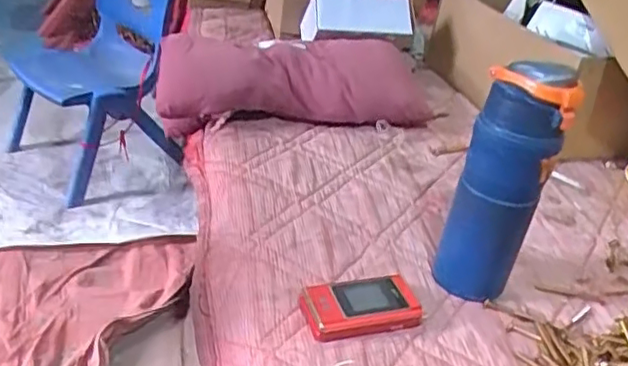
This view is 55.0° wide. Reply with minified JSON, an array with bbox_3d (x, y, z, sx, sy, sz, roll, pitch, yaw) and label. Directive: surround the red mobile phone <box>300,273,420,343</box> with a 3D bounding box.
[{"bbox_3d":[0.044,0.111,0.550,0.103,0.022,0.059,-3,32,-18],"label":"red mobile phone"}]

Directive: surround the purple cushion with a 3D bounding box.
[{"bbox_3d":[0.004,-0.153,0.917,0.439,0.123,0.178,-8,34,-25],"label":"purple cushion"}]

